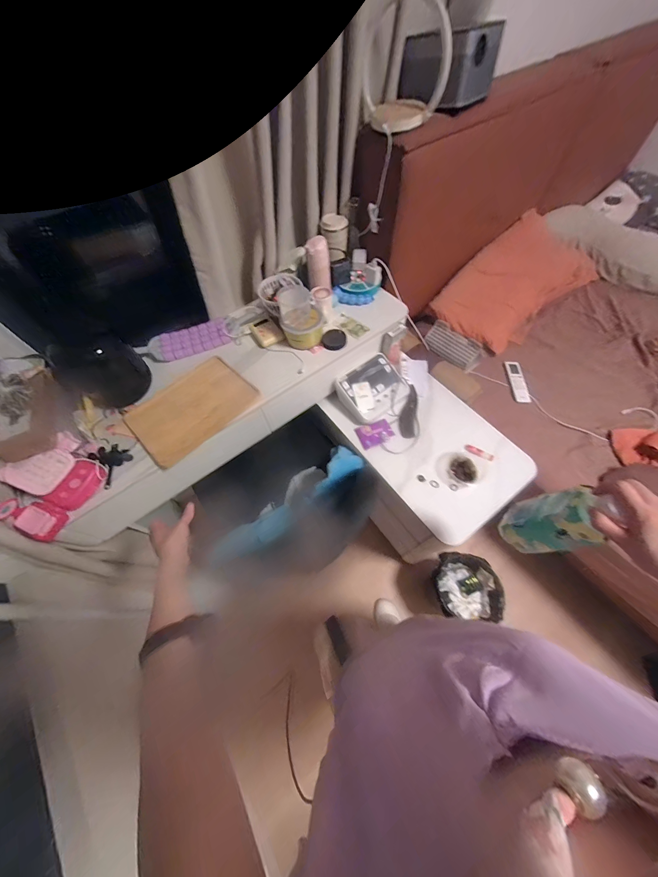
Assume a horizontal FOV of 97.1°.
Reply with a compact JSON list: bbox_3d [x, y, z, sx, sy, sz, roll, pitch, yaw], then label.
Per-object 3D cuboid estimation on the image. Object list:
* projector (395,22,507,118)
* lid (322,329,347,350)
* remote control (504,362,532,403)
[{"bbox_3d":[0.297,-0.932,0.728,0.210,0.123,0.167,-33,66,-15],"label":"projector"},{"bbox_3d":[0.016,-0.308,0.896,0.073,0.019,0.074,-1,62,2],"label":"lid"},{"bbox_3d":[0.705,-0.211,1.082,0.062,0.018,0.192,1,62,3],"label":"remote control"}]

